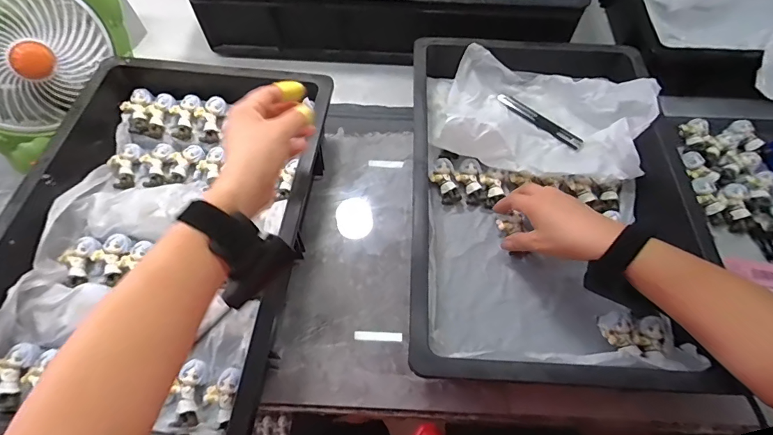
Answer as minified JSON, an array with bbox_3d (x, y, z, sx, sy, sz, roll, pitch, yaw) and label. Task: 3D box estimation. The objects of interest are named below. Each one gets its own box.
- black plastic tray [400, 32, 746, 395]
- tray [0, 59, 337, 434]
[{"bbox_3d":[0.172,-0.027,0.490,0.290,0.112,0.436,3,62,1],"label":"black plastic tray"},{"bbox_3d":[-0.252,0.012,0.477,0.331,0.096,0.457,2,62,1],"label":"tray"}]

